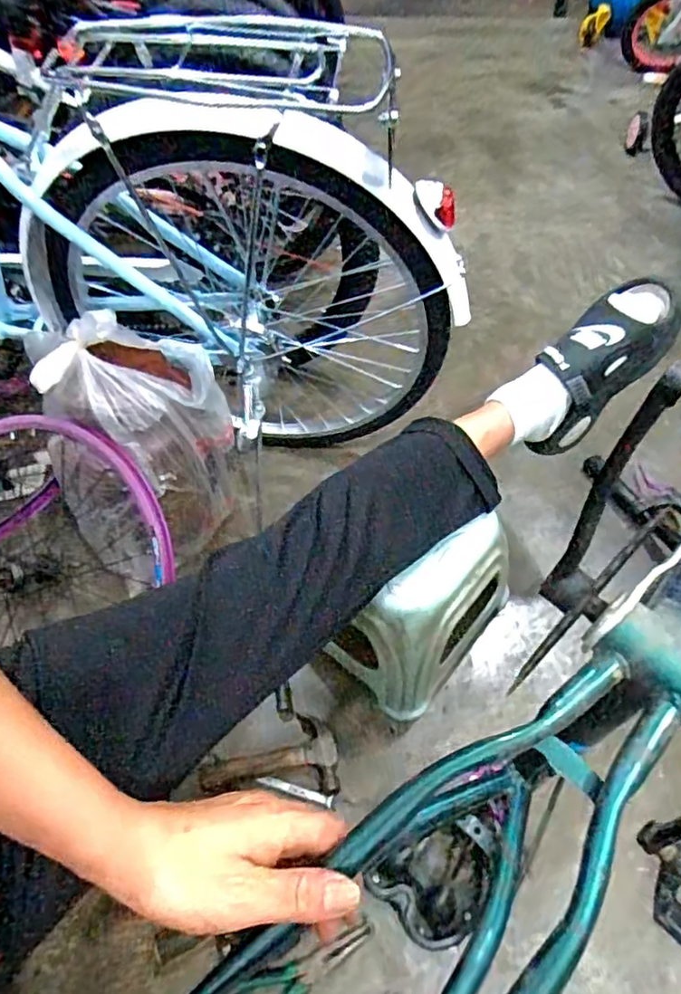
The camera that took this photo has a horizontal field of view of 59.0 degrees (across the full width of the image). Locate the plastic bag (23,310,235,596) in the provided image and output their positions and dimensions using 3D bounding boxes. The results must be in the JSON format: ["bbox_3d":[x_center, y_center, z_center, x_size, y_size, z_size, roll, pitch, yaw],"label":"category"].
[{"bbox_3d":[-0.280,-0.083,0.832,0.199,0.304,0.234,18,56,14],"label":"plastic bag"}]

